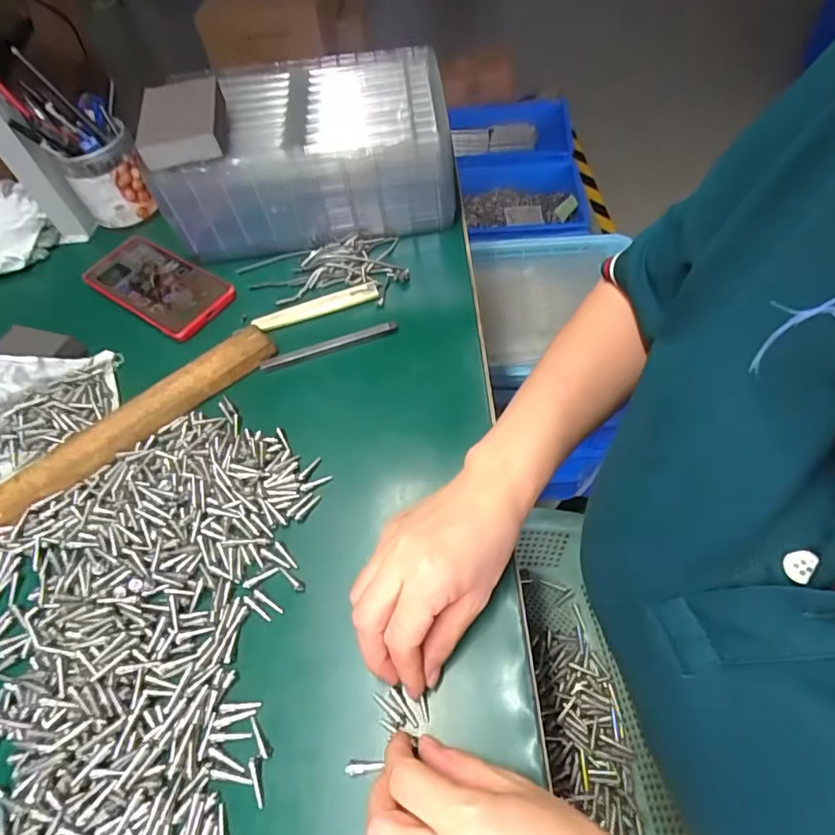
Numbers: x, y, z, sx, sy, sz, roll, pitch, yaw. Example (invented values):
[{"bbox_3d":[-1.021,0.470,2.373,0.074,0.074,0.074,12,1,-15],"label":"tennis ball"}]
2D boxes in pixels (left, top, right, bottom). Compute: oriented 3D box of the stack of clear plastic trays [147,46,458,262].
[{"bbox_3d":[-0.110,-0.274,0.548,0.276,0.117,0.168,-8,56,0],"label":"stack of clear plastic trays"}]

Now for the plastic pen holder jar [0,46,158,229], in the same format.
[{"bbox_3d":[-0.350,-0.285,0.547,0.086,0.137,0.081,-23,57,-10],"label":"plastic pen holder jar"}]

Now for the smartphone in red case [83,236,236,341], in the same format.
[{"bbox_3d":[-0.269,-0.138,0.533,0.168,0.015,0.077,29,63,22],"label":"smartphone in red case"}]

